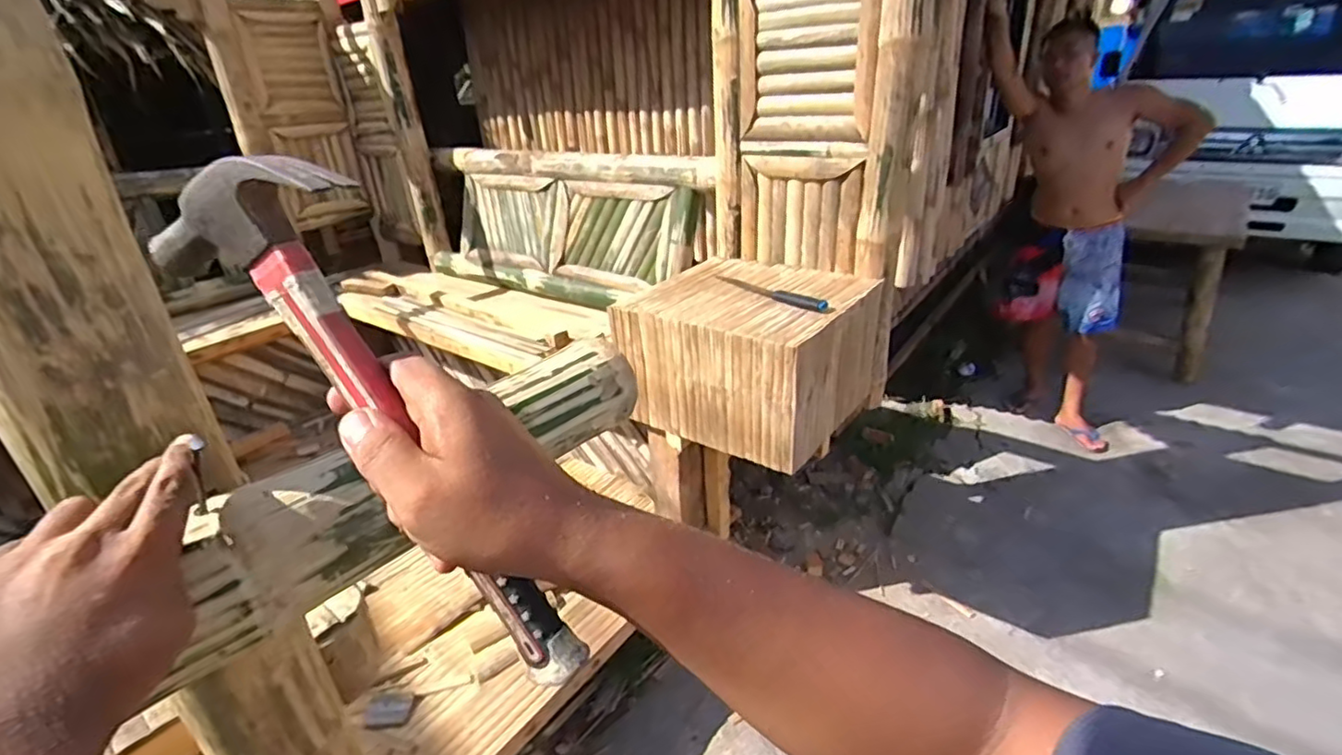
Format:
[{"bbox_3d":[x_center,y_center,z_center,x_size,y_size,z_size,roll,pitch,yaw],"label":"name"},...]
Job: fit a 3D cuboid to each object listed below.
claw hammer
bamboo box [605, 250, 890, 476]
[{"bbox_3d":[-0.123,0.031,0.280,0.089,0.271,0.038,-25,10,40],"label":"claw hammer"},{"bbox_3d":[0.206,-0.075,1.567,0.514,0.312,0.467,17,34,34],"label":"bamboo box"}]

